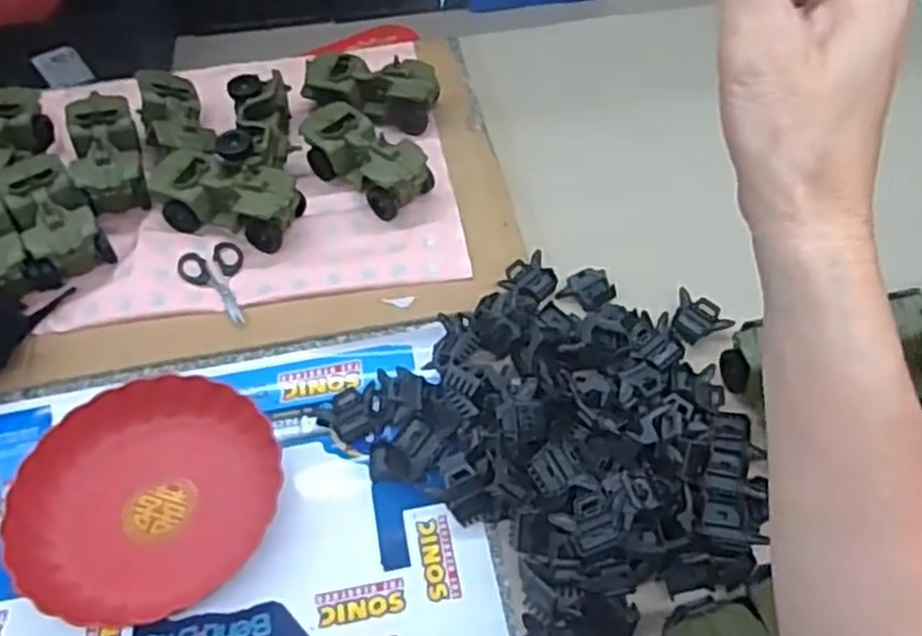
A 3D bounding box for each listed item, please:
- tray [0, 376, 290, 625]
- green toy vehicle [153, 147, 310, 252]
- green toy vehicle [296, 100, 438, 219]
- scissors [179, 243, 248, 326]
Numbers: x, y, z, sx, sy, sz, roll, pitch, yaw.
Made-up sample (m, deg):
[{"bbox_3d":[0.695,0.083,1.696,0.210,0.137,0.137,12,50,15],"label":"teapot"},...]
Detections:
[{"bbox_3d":[-0.294,0.165,0.738,0.227,0.045,0.226,-1,52,1],"label":"tray"},{"bbox_3d":[-0.284,-0.156,0.958,0.178,0.071,0.109,14,54,12],"label":"green toy vehicle"},{"bbox_3d":[-0.123,-0.206,0.990,0.177,0.072,0.083,35,61,25],"label":"green toy vehicle"},{"bbox_3d":[-0.288,-0.038,0.916,0.072,0.009,0.127,-16,53,-10],"label":"scissors"}]

